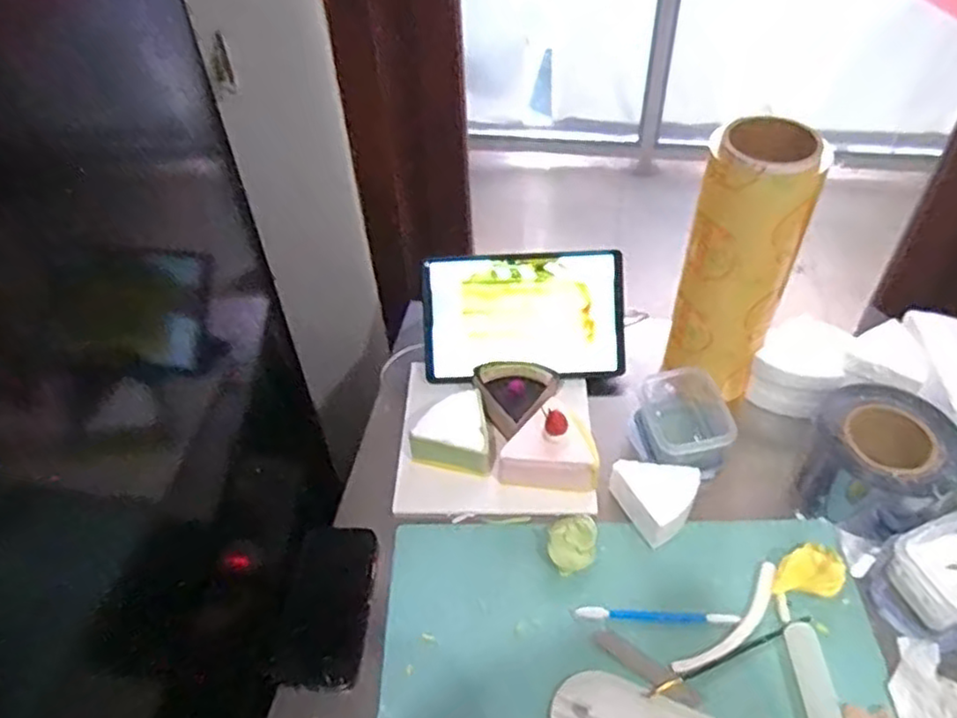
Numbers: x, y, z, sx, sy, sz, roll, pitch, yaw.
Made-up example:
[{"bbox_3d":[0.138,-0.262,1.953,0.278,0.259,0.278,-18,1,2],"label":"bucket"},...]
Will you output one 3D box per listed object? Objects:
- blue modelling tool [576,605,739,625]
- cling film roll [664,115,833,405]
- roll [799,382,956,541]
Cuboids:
[{"bbox_3d":[0.166,0.240,0.657,0.148,0.004,0.012,1,47,4],"label":"blue modelling tool"},{"bbox_3d":[0.268,-0.088,0.726,0.100,0.294,0.074,20,51,21],"label":"cling film roll"},{"bbox_3d":[0.407,0.106,0.718,0.129,0.088,0.133,14,49,16],"label":"roll"}]

